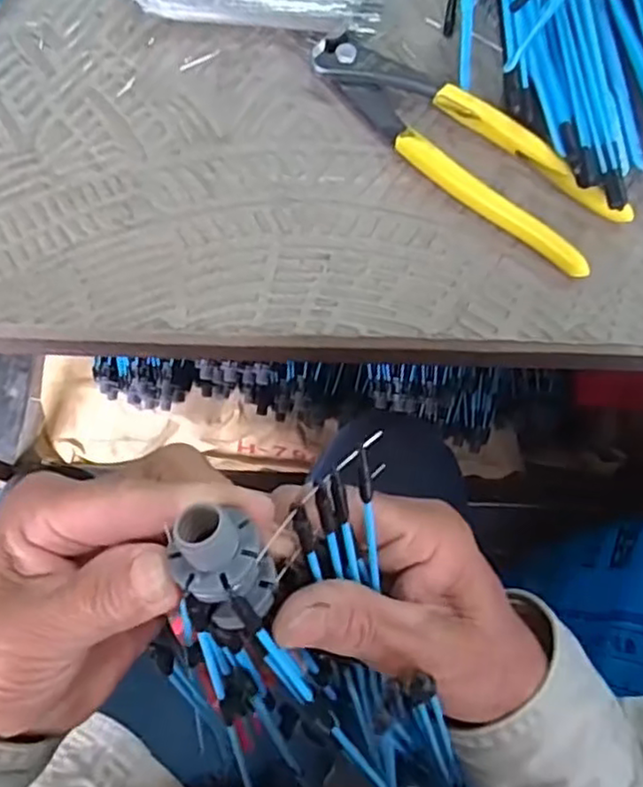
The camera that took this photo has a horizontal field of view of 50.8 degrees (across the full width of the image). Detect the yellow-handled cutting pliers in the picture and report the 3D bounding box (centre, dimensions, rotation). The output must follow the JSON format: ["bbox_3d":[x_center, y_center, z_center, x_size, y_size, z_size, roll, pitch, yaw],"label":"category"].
[{"bbox_3d":[0.066,-0.118,0.320,0.162,0.016,0.041,39,77,10],"label":"yellow-handled cutting pliers"}]

